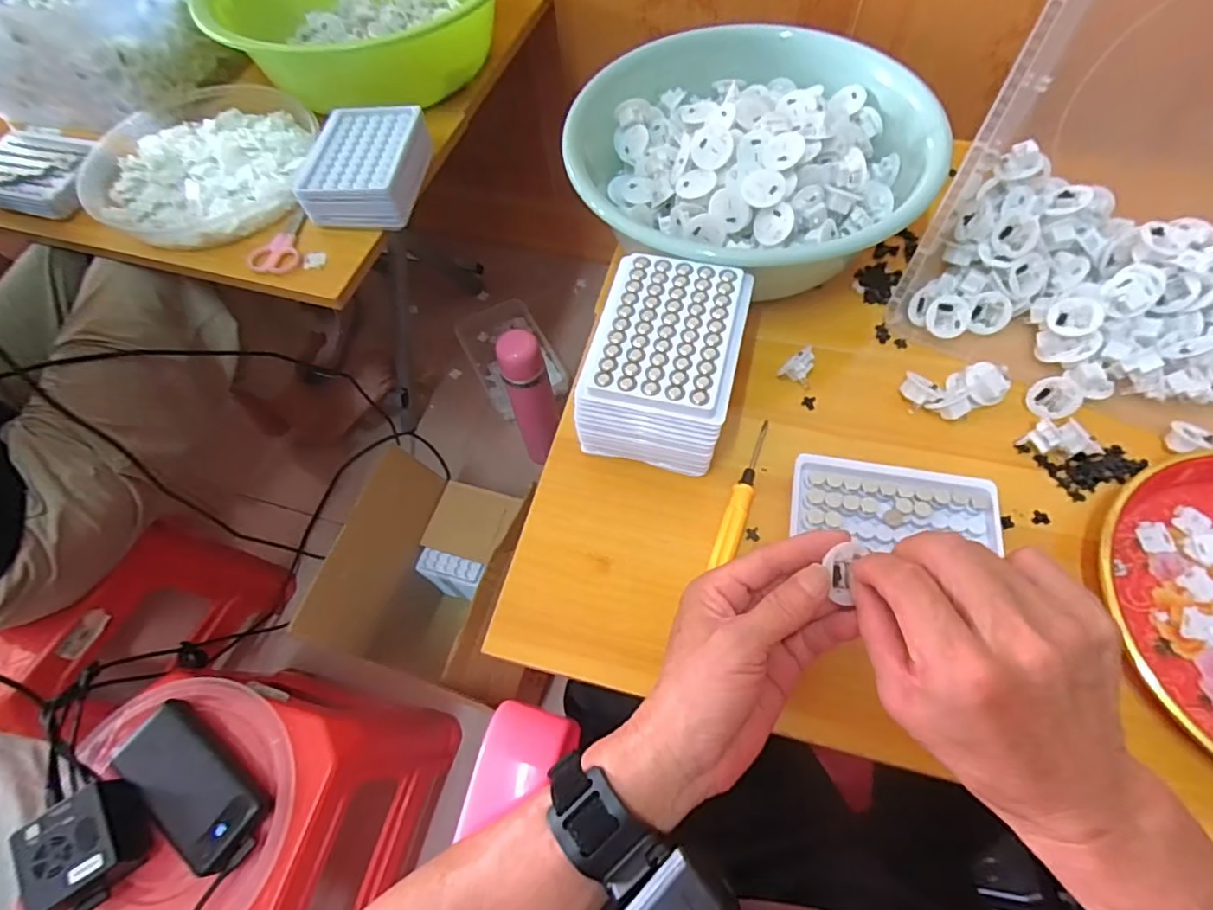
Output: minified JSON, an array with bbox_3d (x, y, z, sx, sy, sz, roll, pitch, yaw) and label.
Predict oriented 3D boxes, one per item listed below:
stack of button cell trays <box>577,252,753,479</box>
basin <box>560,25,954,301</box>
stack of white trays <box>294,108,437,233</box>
[{"bbox_3d":[0.044,-0.062,0.431,0.097,0.095,0.130,14,64,11],"label":"stack of button cell trays"},{"bbox_3d":[0.117,-0.252,0.513,0.293,0.097,0.238,-17,63,-5],"label":"basin"},{"bbox_3d":[-0.244,-0.289,0.588,0.101,0.049,0.133,4,63,6],"label":"stack of white trays"}]

